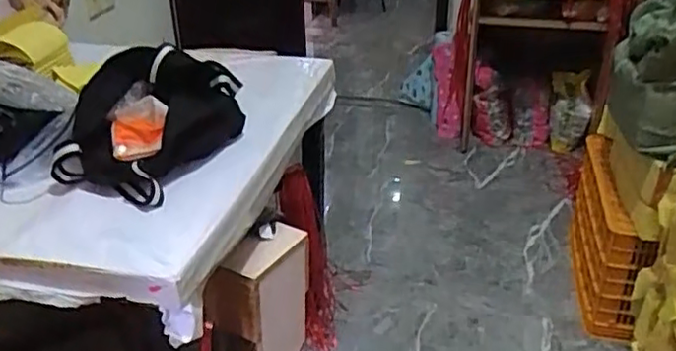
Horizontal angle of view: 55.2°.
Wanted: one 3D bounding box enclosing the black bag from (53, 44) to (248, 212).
[{"bbox_3d":[-0.383,-0.121,1.289,0.278,0.171,0.346,10,33,19],"label":"black bag"}]

